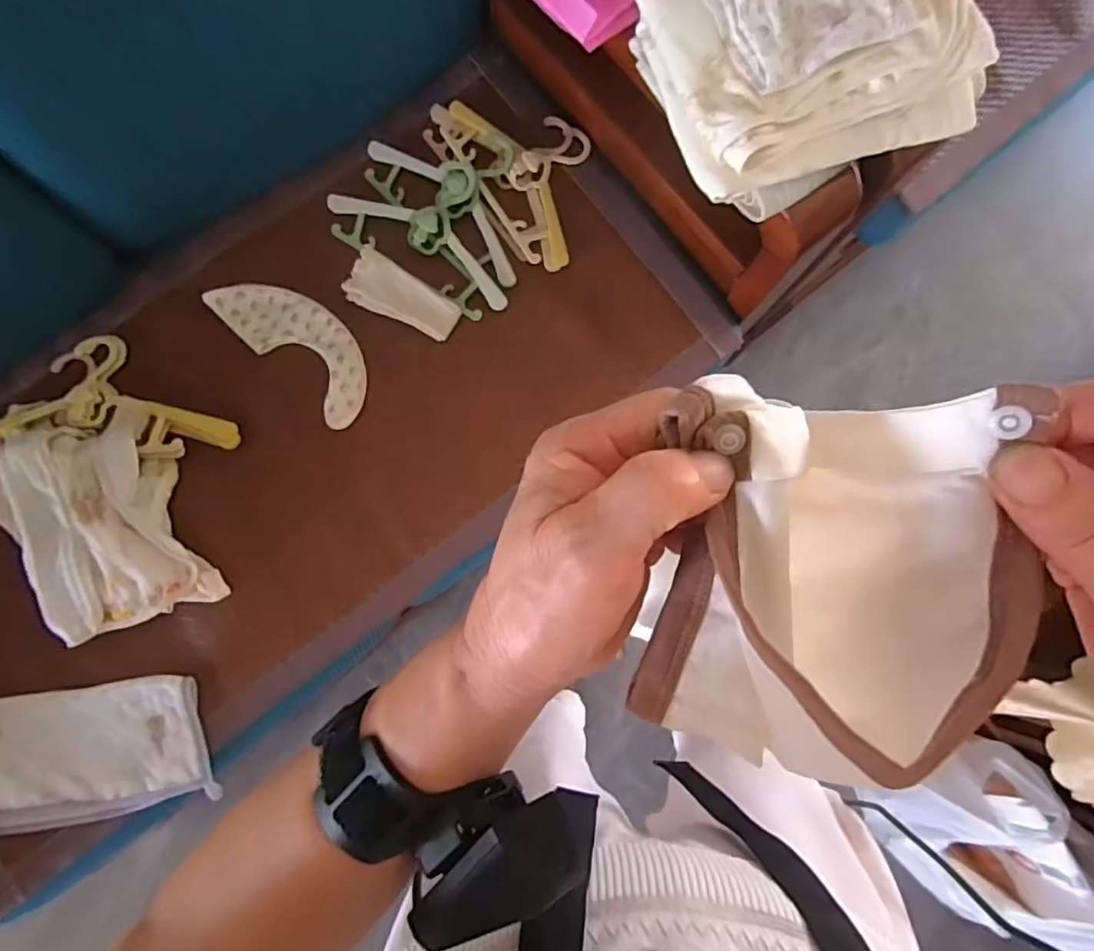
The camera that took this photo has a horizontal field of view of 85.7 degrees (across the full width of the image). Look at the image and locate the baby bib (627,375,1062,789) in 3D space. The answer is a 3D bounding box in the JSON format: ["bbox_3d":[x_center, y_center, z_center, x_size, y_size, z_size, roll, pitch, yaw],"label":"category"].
[{"bbox_3d":[0.083,0.033,0.183,0.098,0.062,0.108,5,83,-1],"label":"baby bib"}]

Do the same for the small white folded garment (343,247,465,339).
[{"bbox_3d":[-0.167,-0.208,0.692,0.127,0.009,0.060,27,84,-11],"label":"small white folded garment"}]

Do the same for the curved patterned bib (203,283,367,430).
[{"bbox_3d":[-0.279,-0.154,0.671,0.206,0.016,0.090,44,85,4],"label":"curved patterned bib"}]

